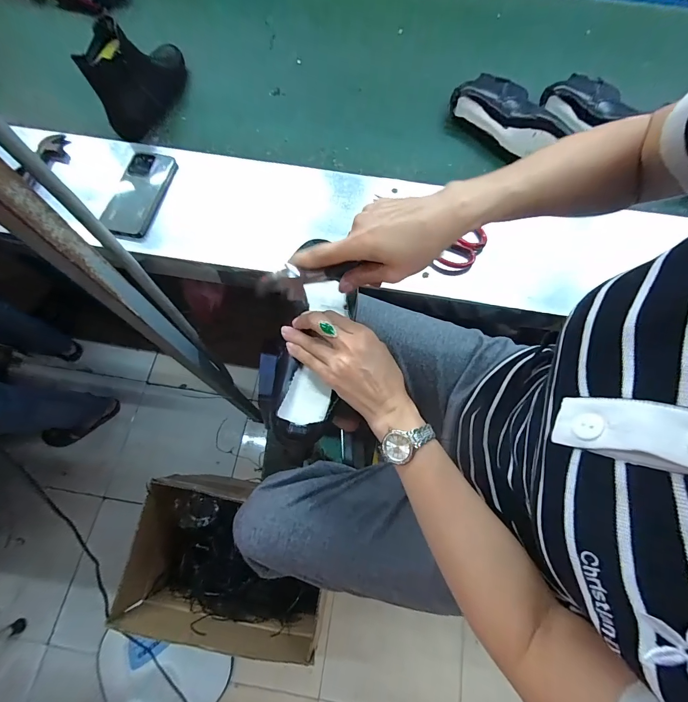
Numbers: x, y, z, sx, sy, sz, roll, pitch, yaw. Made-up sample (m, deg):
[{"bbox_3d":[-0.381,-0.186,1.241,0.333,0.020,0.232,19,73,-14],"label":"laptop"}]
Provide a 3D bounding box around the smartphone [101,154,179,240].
[{"bbox_3d":[-0.358,-0.274,0.590,0.082,0.016,0.176,9,70,2],"label":"smartphone"}]

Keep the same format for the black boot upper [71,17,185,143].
[{"bbox_3d":[-0.393,-0.544,0.651,0.105,0.145,0.244,-3,70,-3],"label":"black boot upper"}]

